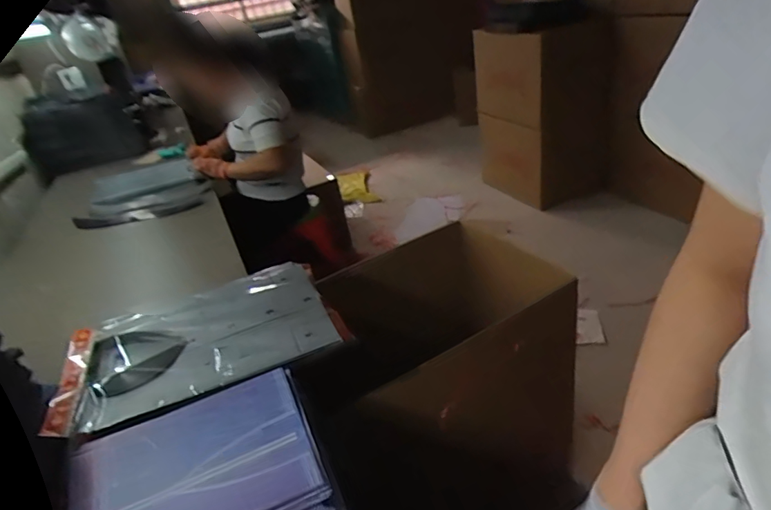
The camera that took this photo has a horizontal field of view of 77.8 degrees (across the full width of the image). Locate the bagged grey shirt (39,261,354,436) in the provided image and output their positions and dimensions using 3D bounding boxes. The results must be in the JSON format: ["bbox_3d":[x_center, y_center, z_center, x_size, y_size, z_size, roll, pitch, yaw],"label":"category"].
[{"bbox_3d":[-0.318,0.137,0.838,0.449,0.033,0.321,-16,30,-16],"label":"bagged grey shirt"}]

